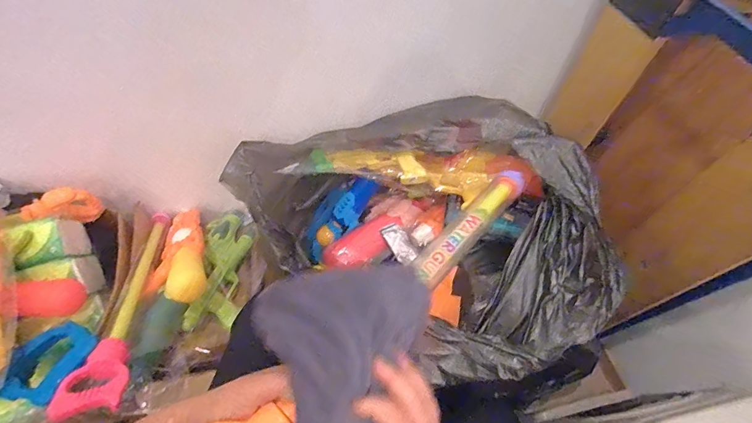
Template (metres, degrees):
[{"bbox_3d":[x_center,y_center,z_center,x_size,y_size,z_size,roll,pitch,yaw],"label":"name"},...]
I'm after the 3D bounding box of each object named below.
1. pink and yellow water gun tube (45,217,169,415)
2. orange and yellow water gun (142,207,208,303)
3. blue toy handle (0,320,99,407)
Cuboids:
[{"bbox_3d":[-0.489,0.158,0.737,0.078,0.050,0.538,-12,32,-12],"label":"pink and yellow water gun tube"},{"bbox_3d":[-0.450,0.094,0.814,0.125,0.070,0.321,-19,36,-17],"label":"orange and yellow water gun"},{"bbox_3d":[-0.523,0.243,0.583,0.105,0.040,0.123,27,57,15],"label":"blue toy handle"}]

